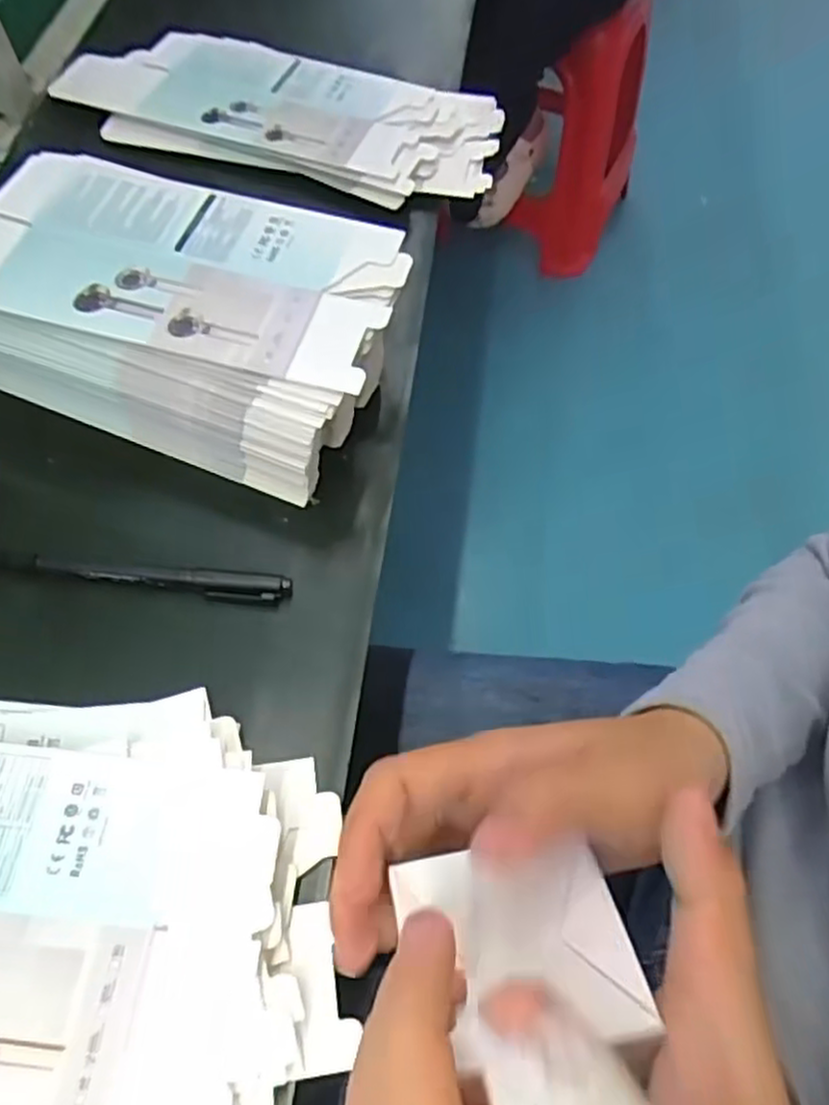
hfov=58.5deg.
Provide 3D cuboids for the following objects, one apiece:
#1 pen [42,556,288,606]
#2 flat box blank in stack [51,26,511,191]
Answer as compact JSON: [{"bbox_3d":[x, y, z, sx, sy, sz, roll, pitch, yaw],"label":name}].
[{"bbox_3d":[-0.123,0.013,0.367,0.121,0.012,0.014,4,61,2],"label":"pen"},{"bbox_3d":[-0.091,-0.327,0.541,0.302,0.031,0.125,13,62,7],"label":"flat box blank in stack"}]

